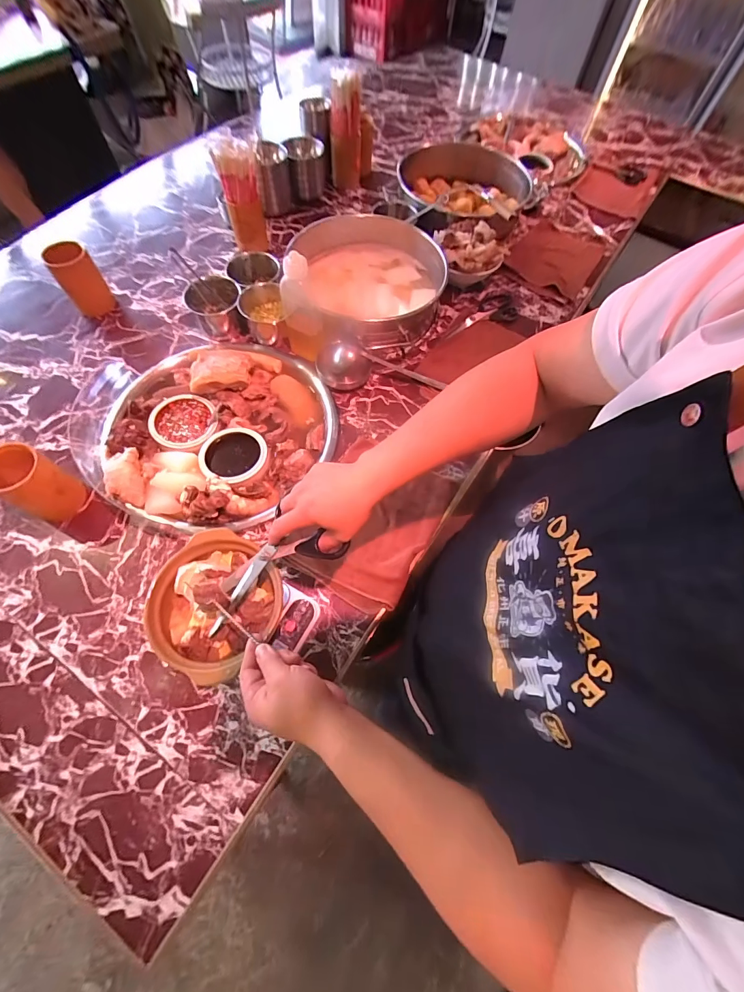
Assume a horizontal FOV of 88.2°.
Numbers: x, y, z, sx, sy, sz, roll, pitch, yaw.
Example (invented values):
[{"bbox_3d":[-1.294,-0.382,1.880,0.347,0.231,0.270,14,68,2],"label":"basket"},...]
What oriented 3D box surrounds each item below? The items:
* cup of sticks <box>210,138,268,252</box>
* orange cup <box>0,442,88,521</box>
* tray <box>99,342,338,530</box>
[{"bbox_3d":[-0.299,-0.688,0.893,0.084,0.235,0.076,-14,67,-8],"label":"cup of sticks"},{"bbox_3d":[-0.543,-0.017,0.623,0.076,0.129,0.082,1,65,-2],"label":"orange cup"},{"bbox_3d":[-0.291,-0.148,0.734,0.422,0.060,0.409,1,65,-2],"label":"tray"}]

